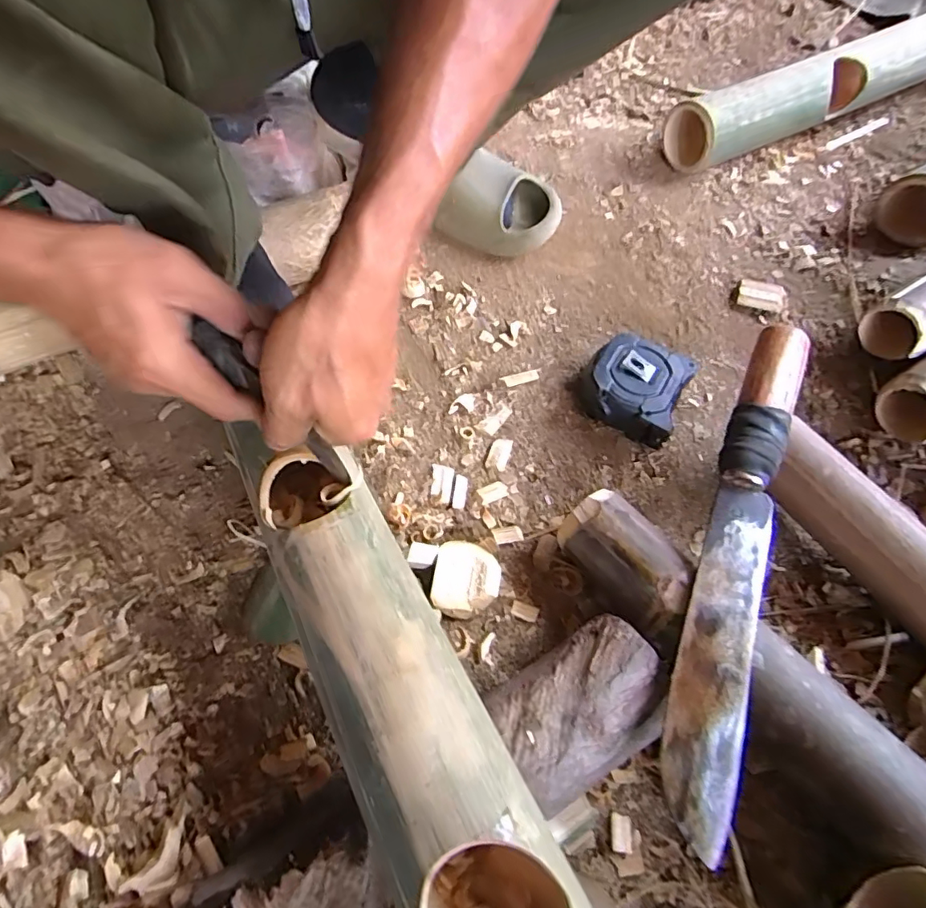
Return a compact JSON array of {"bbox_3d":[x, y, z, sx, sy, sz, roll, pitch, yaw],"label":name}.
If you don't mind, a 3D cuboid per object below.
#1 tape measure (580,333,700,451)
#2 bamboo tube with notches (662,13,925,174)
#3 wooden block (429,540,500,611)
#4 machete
[{"bbox_3d":[0.142,-0.051,0.450,0.082,0.043,0.090,24,63,12],"label":"tape measure"},{"bbox_3d":[0.458,-0.443,0.650,0.477,0.080,0.077,-23,64,-13],"label":"bamboo tube with notches"},{"bbox_3d":[0.003,0.089,0.389,0.047,0.014,0.048,5,61,2],"label":"wooden block"},{"bbox_3d":[0.175,0.050,0.334,0.039,0.027,0.336,20,63,10],"label":"machete"}]

